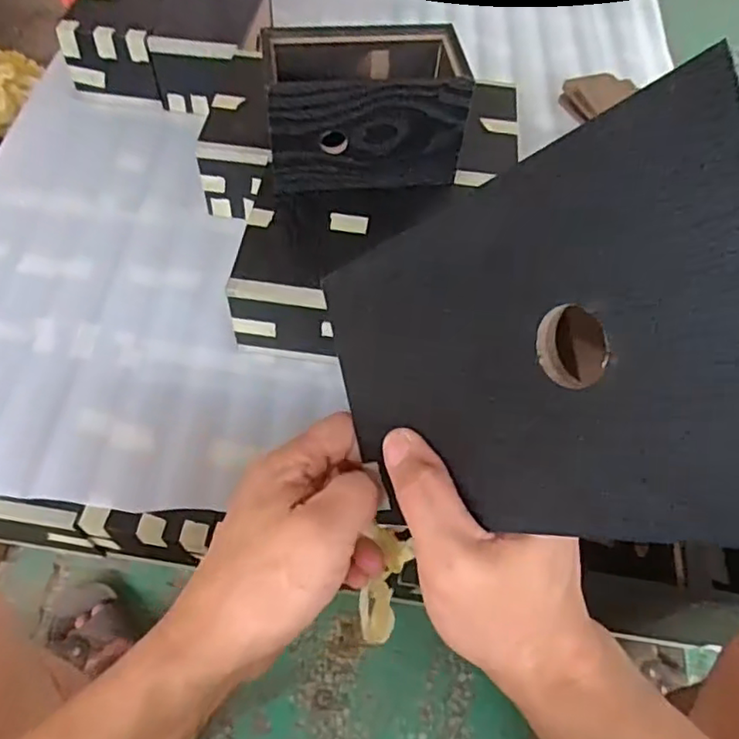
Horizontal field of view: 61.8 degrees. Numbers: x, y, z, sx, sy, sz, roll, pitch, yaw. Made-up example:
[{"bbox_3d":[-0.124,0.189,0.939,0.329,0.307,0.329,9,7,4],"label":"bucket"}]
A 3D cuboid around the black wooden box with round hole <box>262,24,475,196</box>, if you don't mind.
[{"bbox_3d":[-0.008,-0.293,0.699,0.211,0.116,0.129,-7,57,-8],"label":"black wooden box with round hole"}]

